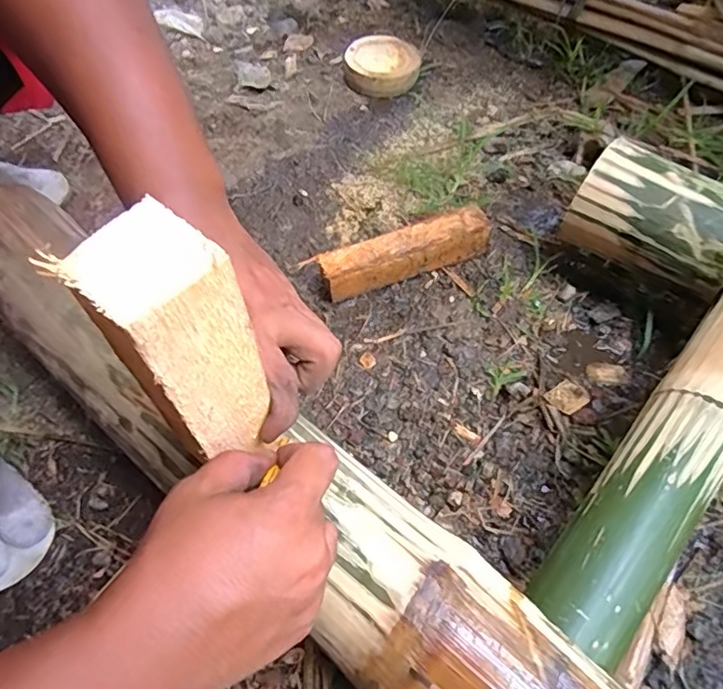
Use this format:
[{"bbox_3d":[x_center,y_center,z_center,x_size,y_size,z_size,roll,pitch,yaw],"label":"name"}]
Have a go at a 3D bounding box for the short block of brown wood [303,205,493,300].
[{"bbox_3d":[0.044,-0.094,0.591,0.183,0.051,0.044,-21,60,-11],"label":"short block of brown wood"}]

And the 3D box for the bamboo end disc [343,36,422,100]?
[{"bbox_3d":[0.030,-0.399,0.798,0.108,0.034,0.102,-1,58,1],"label":"bamboo end disc"}]

